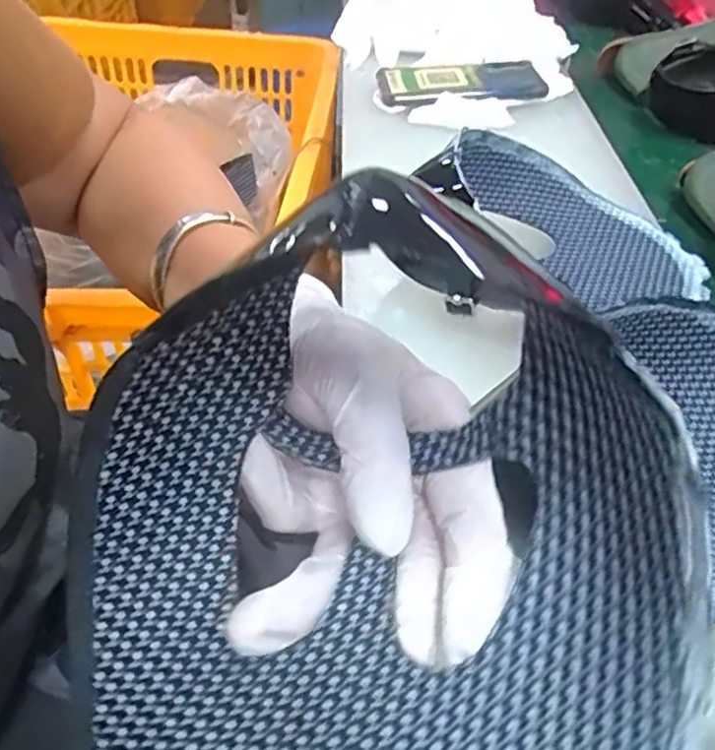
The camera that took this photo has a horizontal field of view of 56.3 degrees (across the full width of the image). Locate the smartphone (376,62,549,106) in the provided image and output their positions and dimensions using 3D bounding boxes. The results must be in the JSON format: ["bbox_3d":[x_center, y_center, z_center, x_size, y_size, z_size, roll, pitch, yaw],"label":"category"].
[{"bbox_3d":[0.105,-0.297,0.679,0.165,0.015,0.076,-2,46,-3],"label":"smartphone"}]

